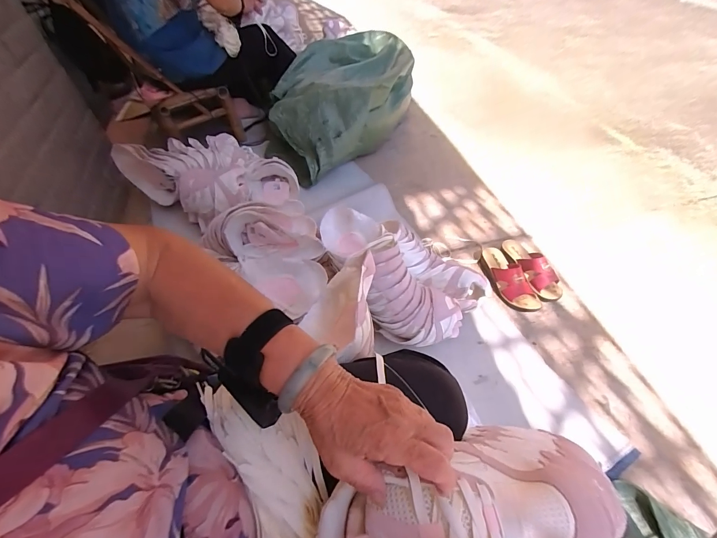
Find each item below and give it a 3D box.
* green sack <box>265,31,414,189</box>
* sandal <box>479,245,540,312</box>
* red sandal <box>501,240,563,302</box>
[{"bbox_3d":[-0.041,-0.660,1.387,0.690,0.306,0.441,-38,59,-24],"label":"green sack"},{"bbox_3d":[0.426,0.022,0.977,0.092,0.077,0.227,-20,54,-16],"label":"sandal"},{"bbox_3d":[0.502,-0.007,1.003,0.081,0.076,0.225,-18,53,-14],"label":"red sandal"}]

